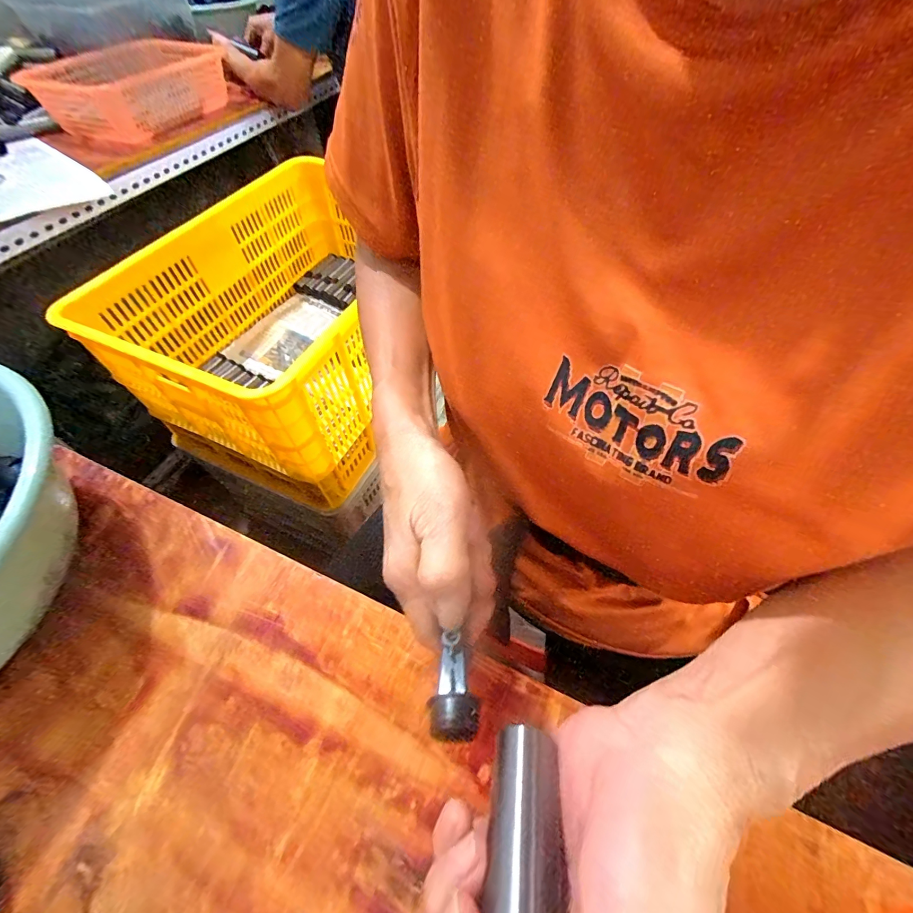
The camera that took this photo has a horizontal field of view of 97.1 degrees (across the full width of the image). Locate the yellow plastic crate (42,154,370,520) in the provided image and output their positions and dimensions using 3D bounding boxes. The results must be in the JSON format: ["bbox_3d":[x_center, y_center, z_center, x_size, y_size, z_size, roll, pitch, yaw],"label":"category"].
[{"bbox_3d":[-0.282,-0.263,0.786,0.409,0.305,0.582,22,59,15],"label":"yellow plastic crate"}]

